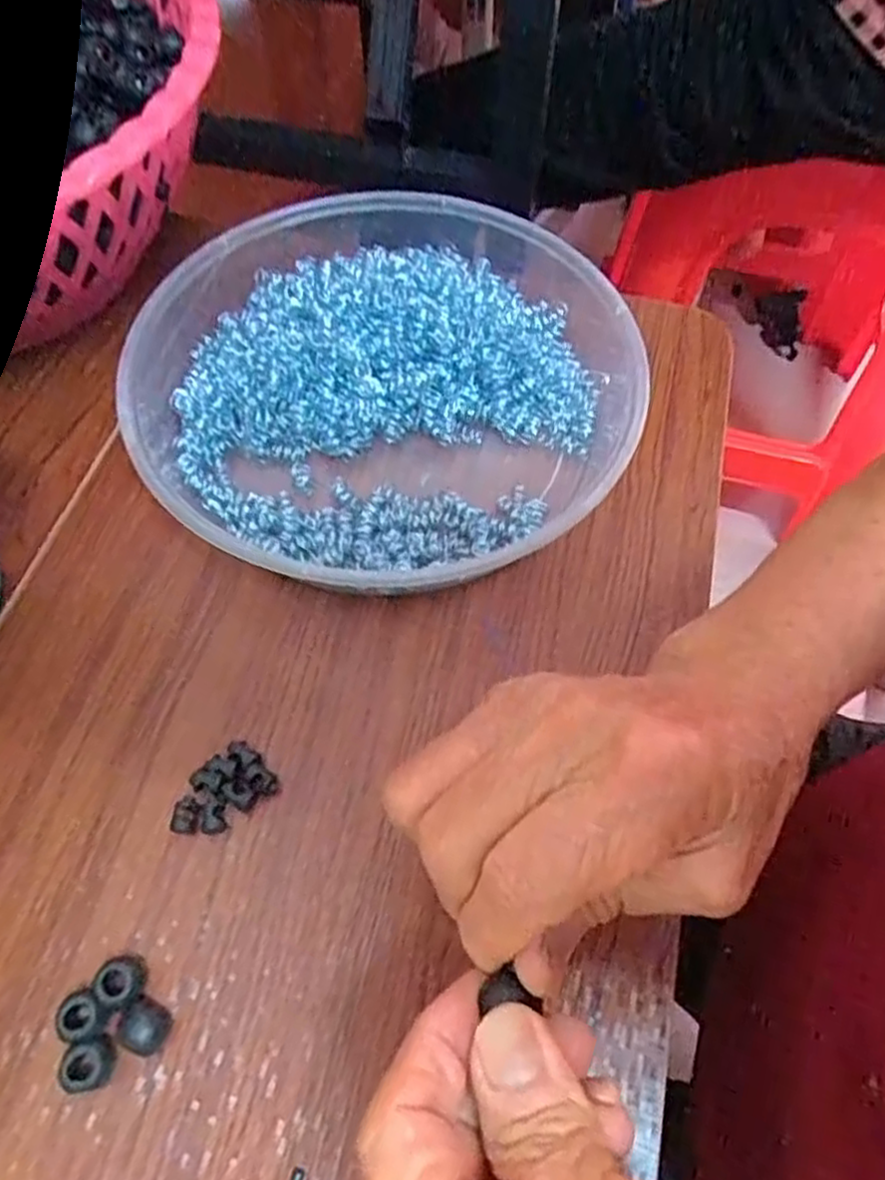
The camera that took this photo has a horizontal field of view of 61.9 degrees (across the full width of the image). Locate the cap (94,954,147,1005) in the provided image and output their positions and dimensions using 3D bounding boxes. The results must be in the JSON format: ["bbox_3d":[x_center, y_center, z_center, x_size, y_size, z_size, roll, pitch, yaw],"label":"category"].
[{"bbox_3d":[-0.104,0.128,0.242,0.015,0.016,0.012,23,62,11],"label":"cap"}]

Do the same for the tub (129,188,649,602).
[{"bbox_3d":[-0.038,-0.109,0.351,0.239,0.046,0.219,1,61,-1],"label":"tub"}]

